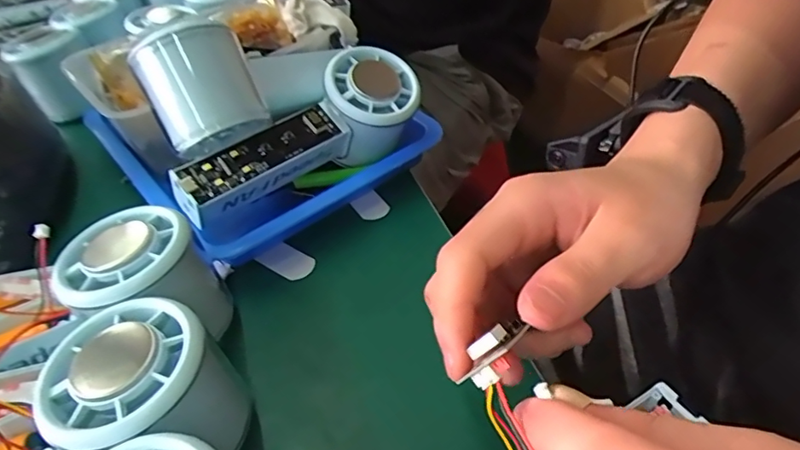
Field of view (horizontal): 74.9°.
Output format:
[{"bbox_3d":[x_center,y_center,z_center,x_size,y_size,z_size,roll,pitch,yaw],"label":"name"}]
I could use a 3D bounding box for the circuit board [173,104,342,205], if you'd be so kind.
[{"bbox_3d":[-0.077,-0.042,0.288,0.090,0.013,0.024,-35,50,-26],"label":"circuit board"}]

